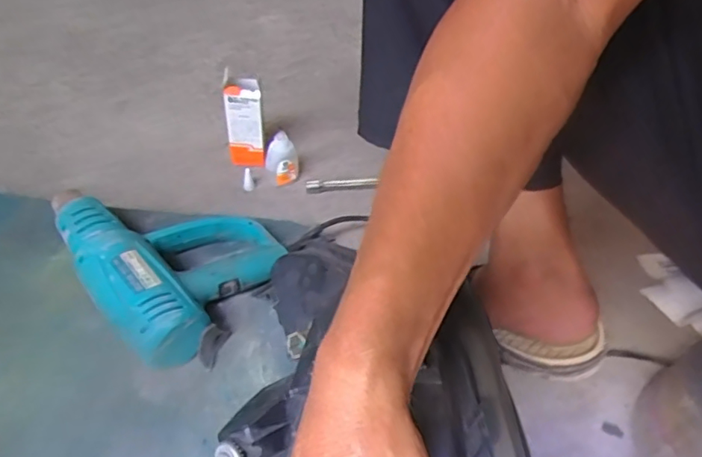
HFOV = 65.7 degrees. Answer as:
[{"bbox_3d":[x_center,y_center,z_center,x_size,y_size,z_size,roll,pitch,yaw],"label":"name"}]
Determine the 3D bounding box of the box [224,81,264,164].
[{"bbox_3d":[-0.143,-0.138,0.733,0.045,0.134,0.031,-5,52,-10],"label":"box"}]

